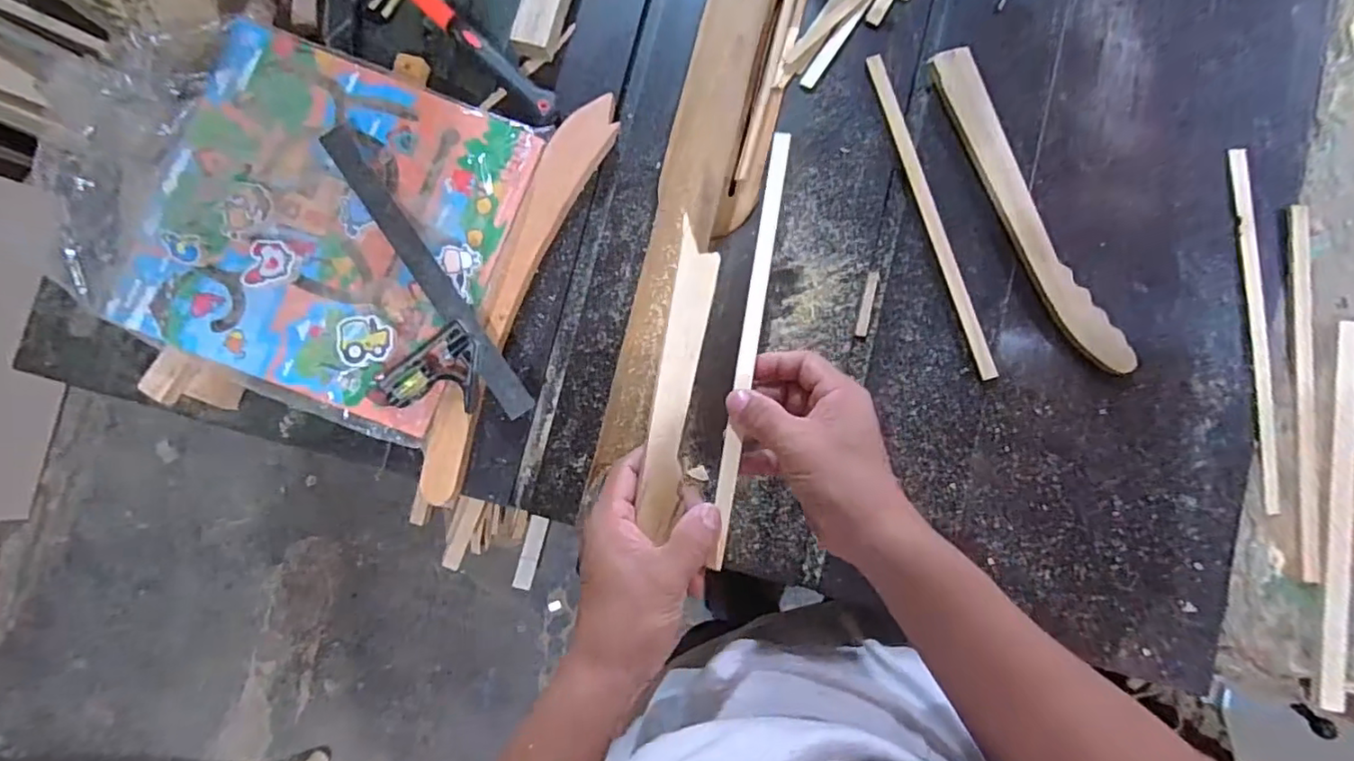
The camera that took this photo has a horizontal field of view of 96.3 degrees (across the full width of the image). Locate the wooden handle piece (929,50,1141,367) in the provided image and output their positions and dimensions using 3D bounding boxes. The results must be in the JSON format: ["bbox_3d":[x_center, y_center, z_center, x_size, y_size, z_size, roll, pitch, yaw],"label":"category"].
[{"bbox_3d":[0.303,-0.149,0.529,0.042,0.015,0.313,-24,83,1],"label":"wooden handle piece"}]

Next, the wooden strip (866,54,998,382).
[{"bbox_3d":[0.226,-0.150,0.539,0.014,0.010,0.307,-17,83,2],"label":"wooden strip"}]

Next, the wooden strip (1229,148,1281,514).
[{"bbox_3d":[0.488,-0.046,0.511,0.015,0.007,0.303,-1,84,4],"label":"wooden strip"}]

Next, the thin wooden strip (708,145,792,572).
[{"bbox_3d":[0.052,-0.033,0.415,0.014,0.005,0.309,9,77,5],"label":"thin wooden strip"}]

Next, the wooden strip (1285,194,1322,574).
[{"bbox_3d":[0.520,0.007,0.502,0.018,0.006,0.305,3,84,4],"label":"wooden strip"}]

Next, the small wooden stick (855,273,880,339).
[{"bbox_3d":[0.171,-0.069,0.545,0.011,0.004,0.060,13,85,5],"label":"small wooden stick"}]

